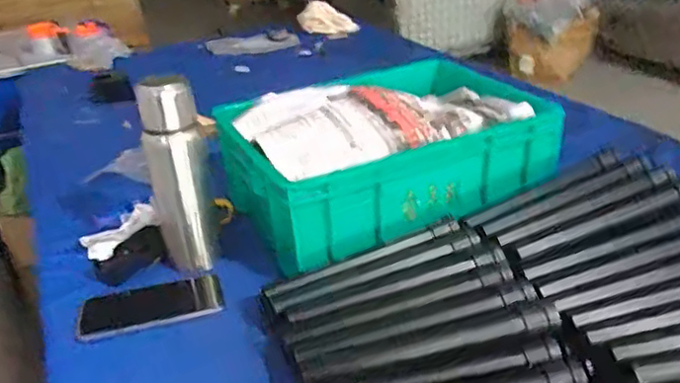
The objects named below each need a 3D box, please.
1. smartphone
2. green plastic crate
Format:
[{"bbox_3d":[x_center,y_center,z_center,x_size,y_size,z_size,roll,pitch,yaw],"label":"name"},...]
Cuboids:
[{"bbox_3d":[-0.220,0.135,0.730,0.161,0.014,0.080,-12,29,-12],"label":"smartphone"},{"bbox_3d":[0.052,-0.060,0.862,0.384,0.118,0.292,-17,30,-20],"label":"green plastic crate"}]

